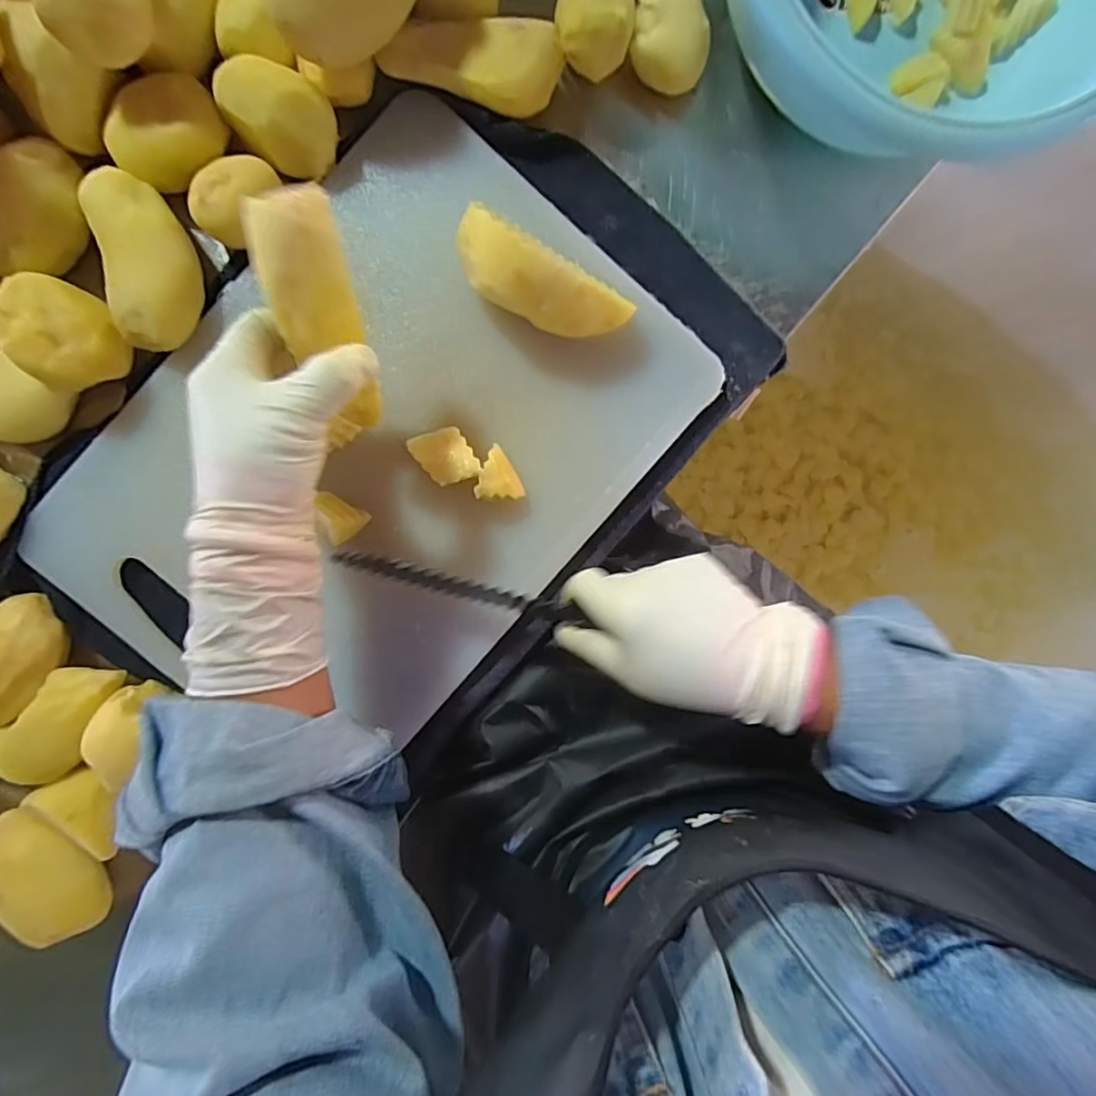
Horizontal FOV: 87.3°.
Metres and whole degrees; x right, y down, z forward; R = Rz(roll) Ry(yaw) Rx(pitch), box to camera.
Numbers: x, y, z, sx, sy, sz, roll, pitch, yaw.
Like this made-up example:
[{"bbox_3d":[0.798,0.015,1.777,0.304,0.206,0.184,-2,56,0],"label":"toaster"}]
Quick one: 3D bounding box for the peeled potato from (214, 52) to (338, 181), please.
[{"bbox_3d":[-0.159,-0.257,0.338,0.060,0.034,0.046,36,91,-3],"label":"peeled potato"}]

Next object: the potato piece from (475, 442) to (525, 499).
[{"bbox_3d":[-0.030,-0.048,0.363,0.028,0.028,0.032,-2,92,-2],"label":"potato piece"}]

